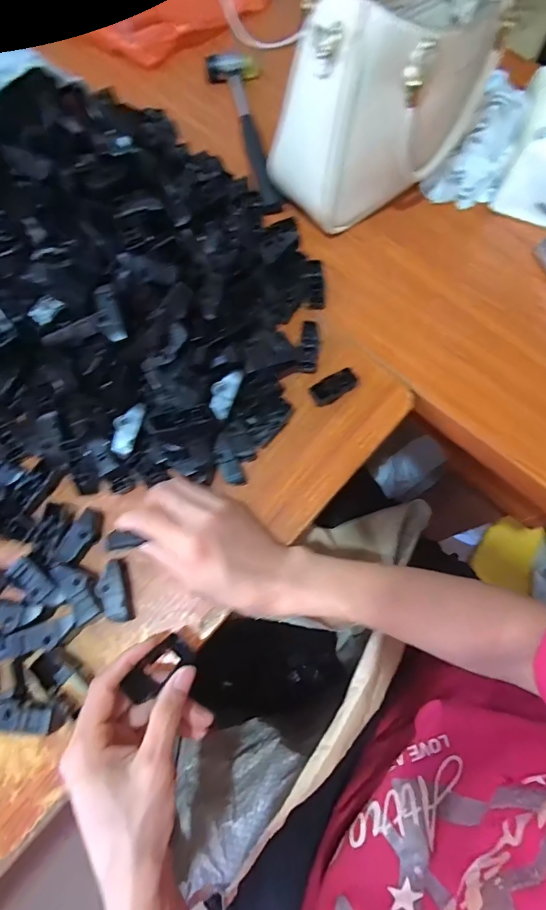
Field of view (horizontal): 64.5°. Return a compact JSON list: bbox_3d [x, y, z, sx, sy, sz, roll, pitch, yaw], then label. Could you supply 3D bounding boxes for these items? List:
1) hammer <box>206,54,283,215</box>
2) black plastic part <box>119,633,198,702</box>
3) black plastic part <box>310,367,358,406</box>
[{"bbox_3d":[-0.028,-0.367,0.484,0.058,0.025,0.227,-10,73,-5],"label":"hammer"},{"bbox_3d":[-0.077,0.143,0.294,0.048,0.013,0.023,-27,73,-43],"label":"black plastic part"},{"bbox_3d":[0.055,-0.061,0.386,0.047,0.019,0.017,-33,76,-12],"label":"black plastic part"}]

